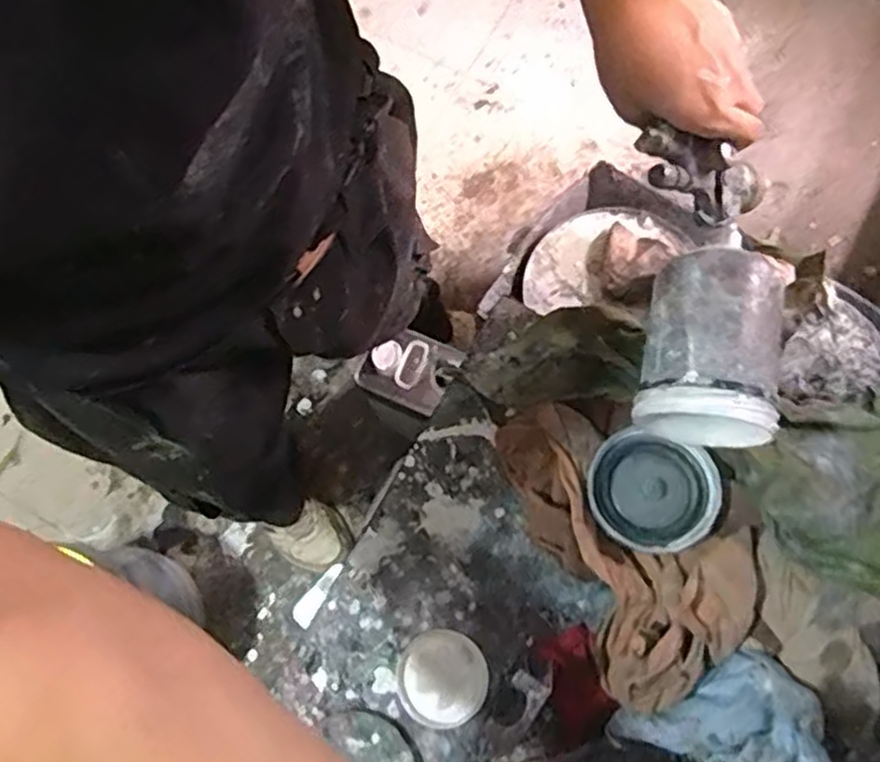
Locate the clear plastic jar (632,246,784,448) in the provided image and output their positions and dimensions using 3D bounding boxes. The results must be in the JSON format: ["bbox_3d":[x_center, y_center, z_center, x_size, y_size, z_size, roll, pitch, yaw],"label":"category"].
[{"bbox_3d":[0.185,-0.021,0.504,0.085,0.088,0.113,11,76,5],"label":"clear plastic jar"}]

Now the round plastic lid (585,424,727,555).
[{"bbox_3d":[0.168,0.088,0.573,0.100,0.017,0.091,25,77,8],"label":"round plastic lid"}]

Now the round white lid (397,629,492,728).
[{"bbox_3d":[0.002,0.234,0.571,0.069,0.004,0.068,-1,71,2],"label":"round white lid"}]

